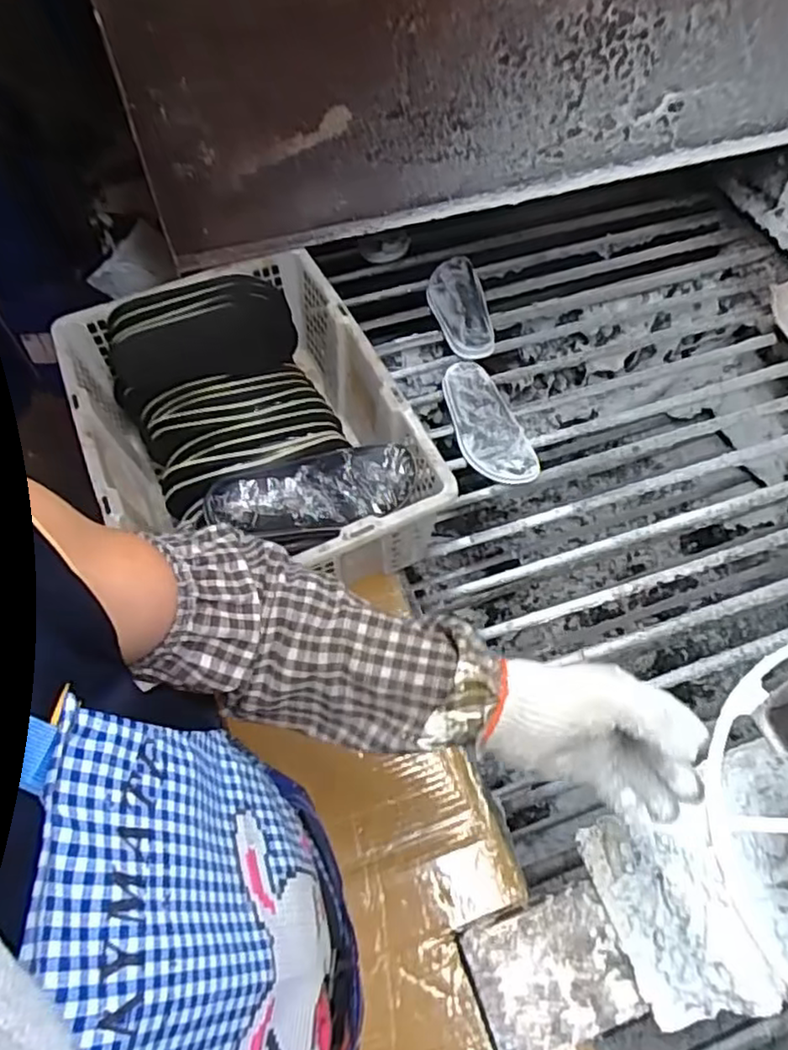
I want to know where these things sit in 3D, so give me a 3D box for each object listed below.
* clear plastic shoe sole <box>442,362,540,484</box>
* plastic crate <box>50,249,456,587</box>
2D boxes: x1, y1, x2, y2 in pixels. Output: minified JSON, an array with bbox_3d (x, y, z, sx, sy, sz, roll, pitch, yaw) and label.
[{"bbox_3d":[0.134,-0.153,0.997,0.092,0.019,0.230,-19,59,-2],"label":"clear plastic shoe sole"},{"bbox_3d":[-0.182,-0.113,0.837,0.352,0.177,0.476,-24,62,-13],"label":"plastic crate"}]

